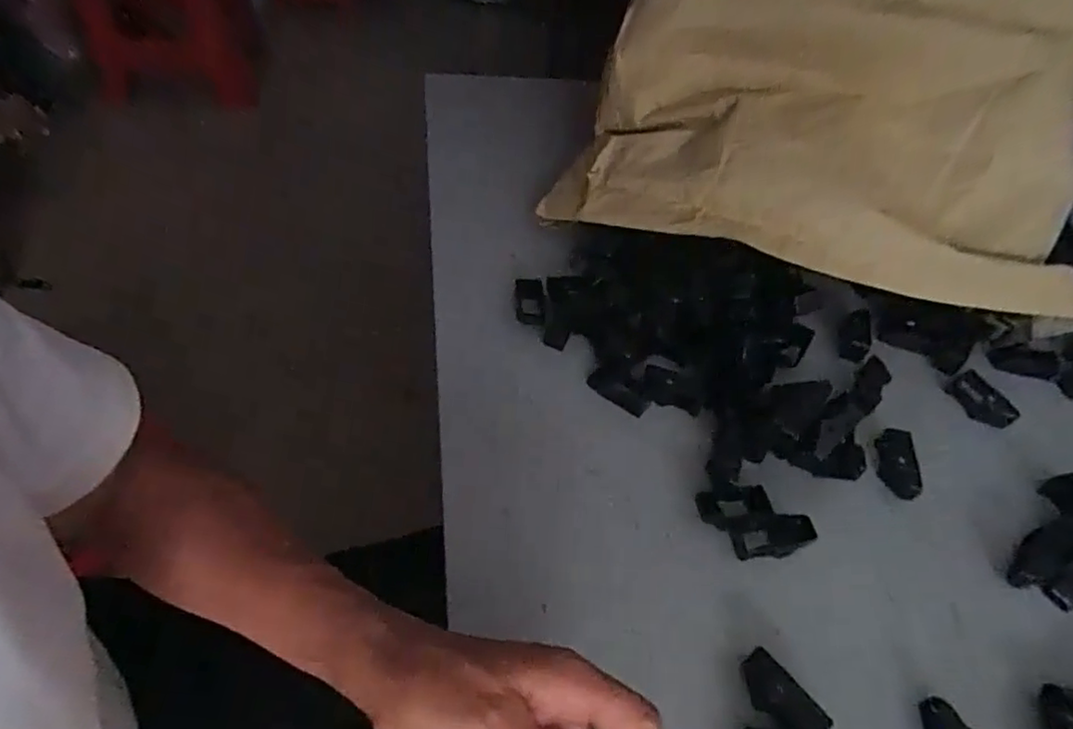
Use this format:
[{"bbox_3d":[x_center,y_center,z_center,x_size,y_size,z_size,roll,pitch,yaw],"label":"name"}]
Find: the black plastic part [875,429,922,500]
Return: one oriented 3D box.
[{"bbox_3d":[0.256,0.070,0.456,0.025,0.017,0.049,10,48,3],"label":"black plastic part"}]

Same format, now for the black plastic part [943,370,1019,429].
[{"bbox_3d":[0.353,0.027,0.504,0.020,0.021,0.049,-23,55,-24],"label":"black plastic part"}]

